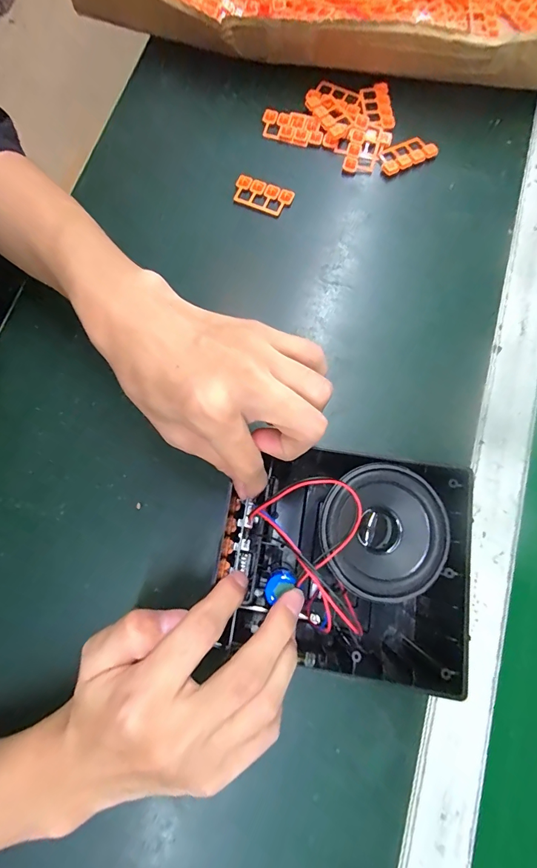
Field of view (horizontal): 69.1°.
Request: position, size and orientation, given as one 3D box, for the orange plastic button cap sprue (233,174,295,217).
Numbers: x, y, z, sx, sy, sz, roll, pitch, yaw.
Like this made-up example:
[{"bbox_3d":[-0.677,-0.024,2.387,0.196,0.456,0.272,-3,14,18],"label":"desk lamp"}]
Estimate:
[{"bbox_3d":[-0.006,-0.218,0.358,0.054,0.006,0.028,24,87,6],"label":"orange plastic button cap sprue"}]

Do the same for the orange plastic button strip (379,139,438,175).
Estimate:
[{"bbox_3d":[0.129,-0.259,0.366,0.050,0.014,0.025,-17,75,-3],"label":"orange plastic button strip"}]

